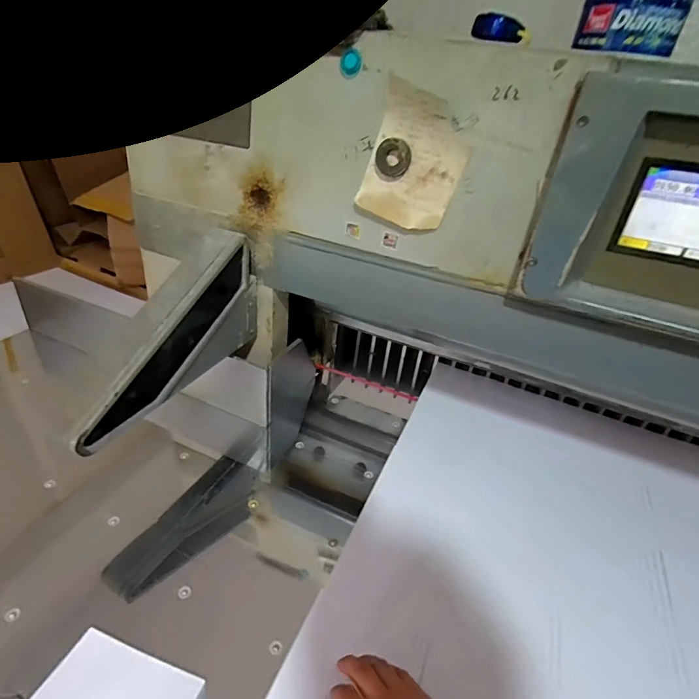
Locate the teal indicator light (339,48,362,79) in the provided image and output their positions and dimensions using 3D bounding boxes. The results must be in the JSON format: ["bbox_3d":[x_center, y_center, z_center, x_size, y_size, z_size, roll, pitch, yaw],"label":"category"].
[{"bbox_3d":[0.003,-0.379,0.560,0.028,0.032,0.009,12,33,6],"label":"teal indicator light"}]

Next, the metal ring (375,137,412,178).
[{"bbox_3d":[0.061,-0.265,0.584,0.048,0.048,0.012,-27,16,27],"label":"metal ring"}]

